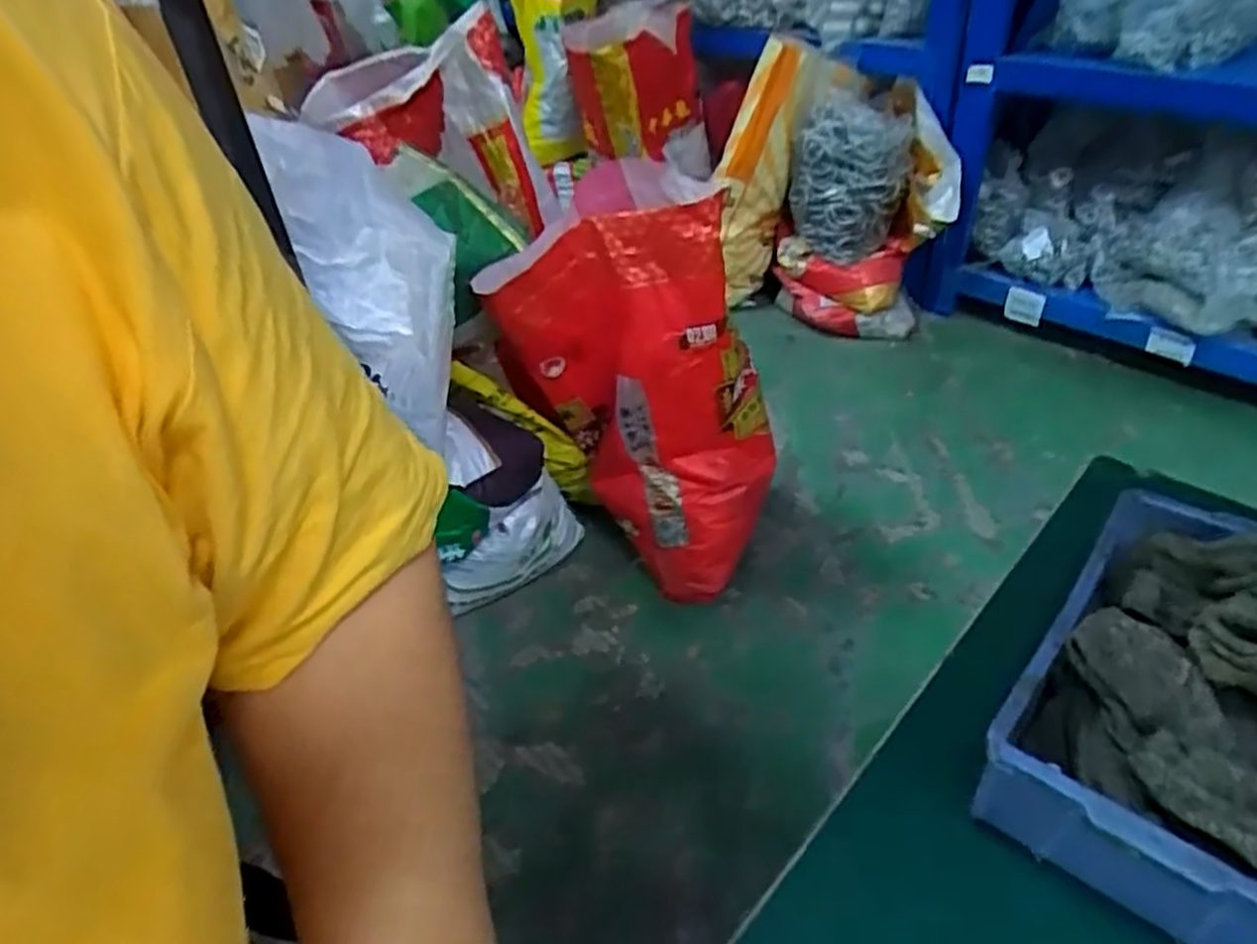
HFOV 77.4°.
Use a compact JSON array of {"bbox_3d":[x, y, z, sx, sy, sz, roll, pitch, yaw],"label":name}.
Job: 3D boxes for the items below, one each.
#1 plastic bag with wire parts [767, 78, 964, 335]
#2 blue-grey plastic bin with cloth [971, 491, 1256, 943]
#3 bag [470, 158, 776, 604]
[{"bbox_3d":[0.487,-0.519,1.647,0.345,0.485,0.205,3,40,10],"label":"plastic bag with wire parts"},{"bbox_3d":[0.189,0.079,0.264,0.093,0.073,0.144,26,50,34],"label":"blue-grey plastic bin with cloth"},{"bbox_3d":[0.001,-0.101,1.183,0.374,0.593,0.237,21,46,28],"label":"bag"}]

